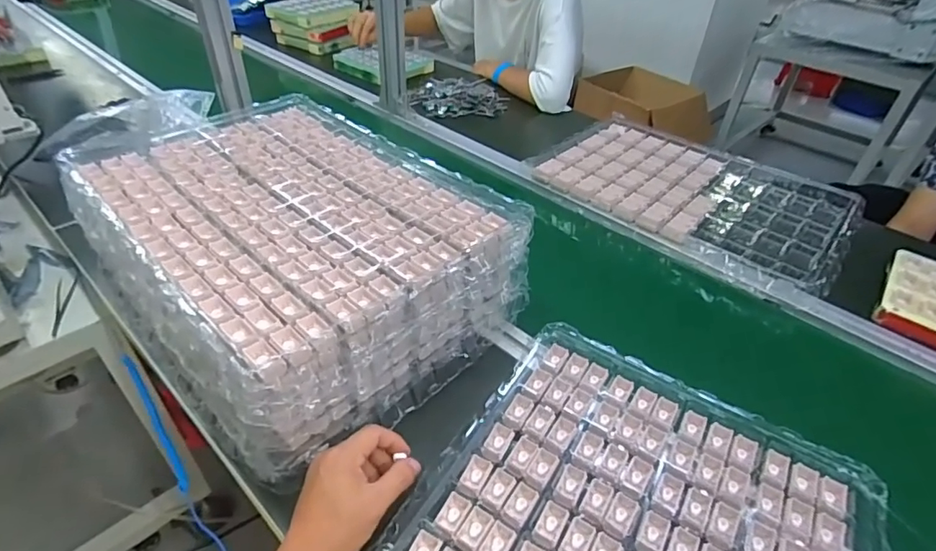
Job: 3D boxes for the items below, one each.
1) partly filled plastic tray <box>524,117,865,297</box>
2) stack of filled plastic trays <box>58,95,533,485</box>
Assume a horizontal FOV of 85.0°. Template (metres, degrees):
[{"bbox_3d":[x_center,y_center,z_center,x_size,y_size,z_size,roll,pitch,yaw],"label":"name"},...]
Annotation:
[{"bbox_3d":[0.396,-0.160,0.904,0.493,0.031,0.349,33,47,27],"label":"partly filled plastic tray"},{"bbox_3d":[-0.214,-0.055,0.627,0.504,0.115,0.356,34,49,31],"label":"stack of filled plastic trays"}]

